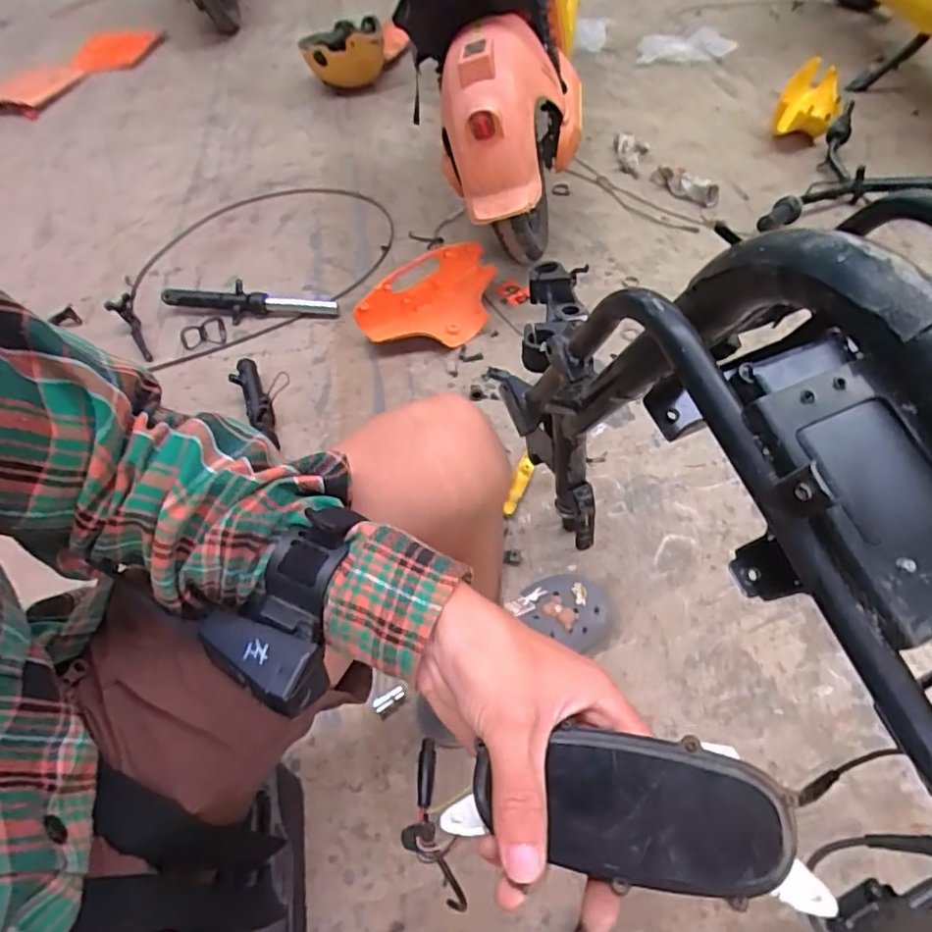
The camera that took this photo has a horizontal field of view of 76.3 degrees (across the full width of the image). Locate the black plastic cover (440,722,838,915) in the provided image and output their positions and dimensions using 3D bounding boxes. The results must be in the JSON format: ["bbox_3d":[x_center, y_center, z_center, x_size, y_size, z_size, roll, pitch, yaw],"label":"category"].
[{"bbox_3d":[0.067,0.145,0.254,0.145,0.021,0.054,0,53,15],"label":"black plastic cover"}]

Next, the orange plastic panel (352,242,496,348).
[{"bbox_3d":[-0.072,-0.306,1.080,0.239,0.105,0.163,-3,53,3],"label":"orange plastic panel"}]

